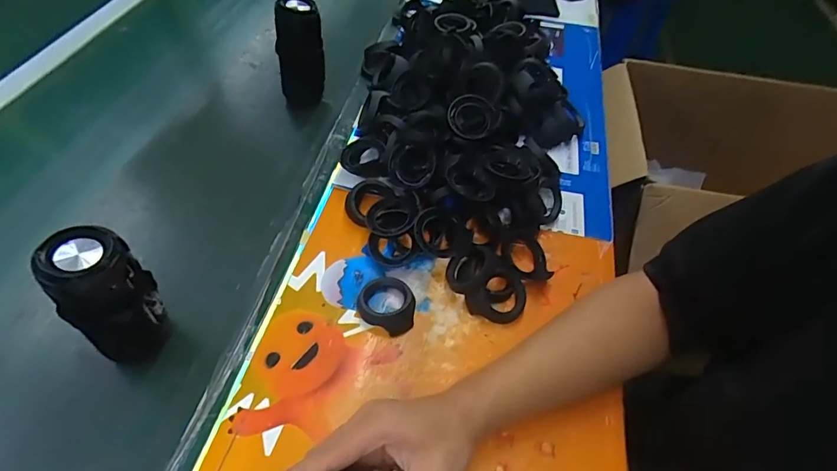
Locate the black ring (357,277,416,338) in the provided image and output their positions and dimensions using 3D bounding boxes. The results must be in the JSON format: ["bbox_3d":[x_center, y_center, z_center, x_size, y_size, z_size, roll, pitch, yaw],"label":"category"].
[{"bbox_3d":[-0.033,0.072,0.490,0.065,0.023,0.056,23,54,12],"label":"black ring"}]

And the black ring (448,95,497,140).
[{"bbox_3d":[0.070,-0.155,0.594,0.063,0.013,0.063,1,75,-2],"label":"black ring"}]

